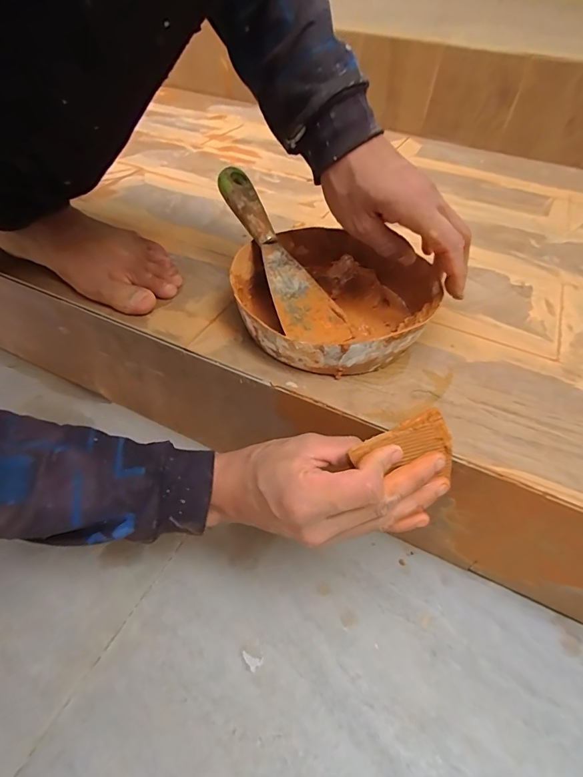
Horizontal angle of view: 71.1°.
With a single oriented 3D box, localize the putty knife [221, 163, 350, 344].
[{"bbox_3d":[-0.018,-0.125,0.381,0.062,0.017,0.191,-25,79,-24],"label":"putty knife"}]

